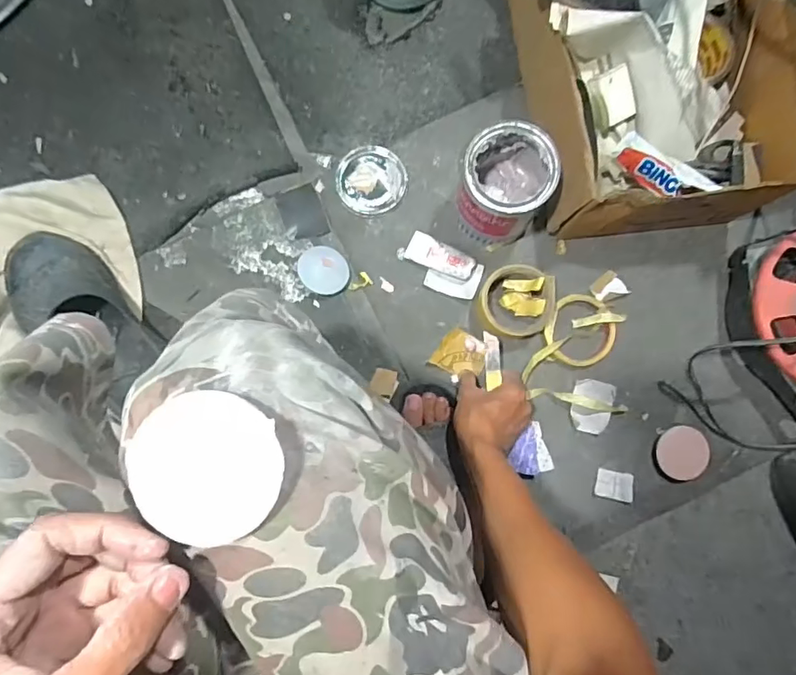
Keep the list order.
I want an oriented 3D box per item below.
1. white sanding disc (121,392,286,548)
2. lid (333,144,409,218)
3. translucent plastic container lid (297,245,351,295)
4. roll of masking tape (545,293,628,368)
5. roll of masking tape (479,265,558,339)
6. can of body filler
[{"bbox_3d":[-0.084,0.057,0.226,0.065,0.006,0.065,0,85,0],"label":"white sanding disc"},{"bbox_3d":[-0.035,-0.209,0.688,0.091,0.007,0.091,9,86,1],"label":"lid"},{"bbox_3d":[-0.094,-0.086,0.659,0.062,0.006,0.060,-1,93,-9],"label":"translucent plastic container lid"},{"bbox_3d":[0.234,-0.009,0.659,0.088,0.020,0.093,0,85,0],"label":"roll of masking tape"},{"bbox_3d":[0.148,-0.045,0.651,0.095,0.048,0.089,0,85,0],"label":"roll of masking tape"},{"bbox_3d":[0.126,-0.181,0.624,0.100,0.128,0.109,0,85,0],"label":"can of body filler"}]

